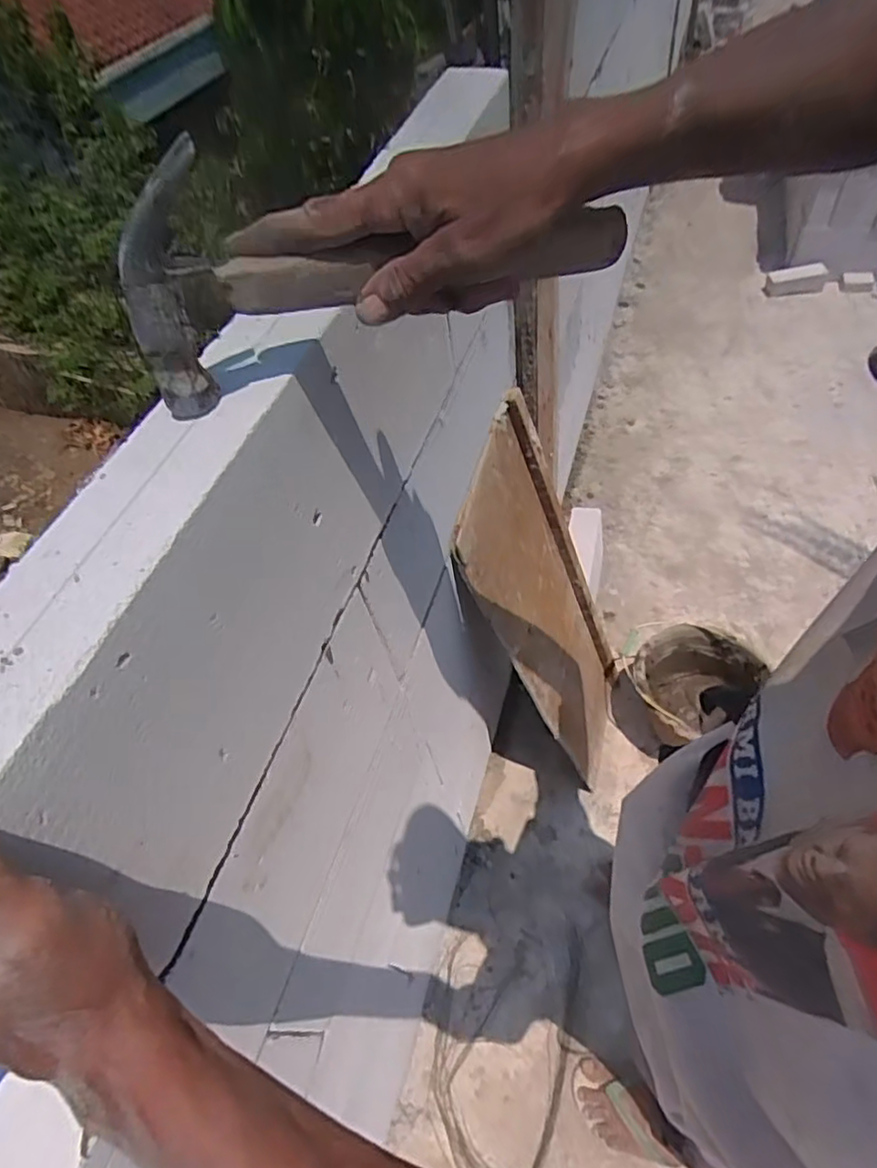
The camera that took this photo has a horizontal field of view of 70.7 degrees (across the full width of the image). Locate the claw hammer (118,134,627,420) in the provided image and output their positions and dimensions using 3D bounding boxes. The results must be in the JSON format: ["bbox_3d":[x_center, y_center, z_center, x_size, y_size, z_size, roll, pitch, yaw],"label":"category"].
[{"bbox_3d":[-0.024,-0.176,0.336,0.282,0.119,0.023,-14,55,-9],"label":"claw hammer"}]

